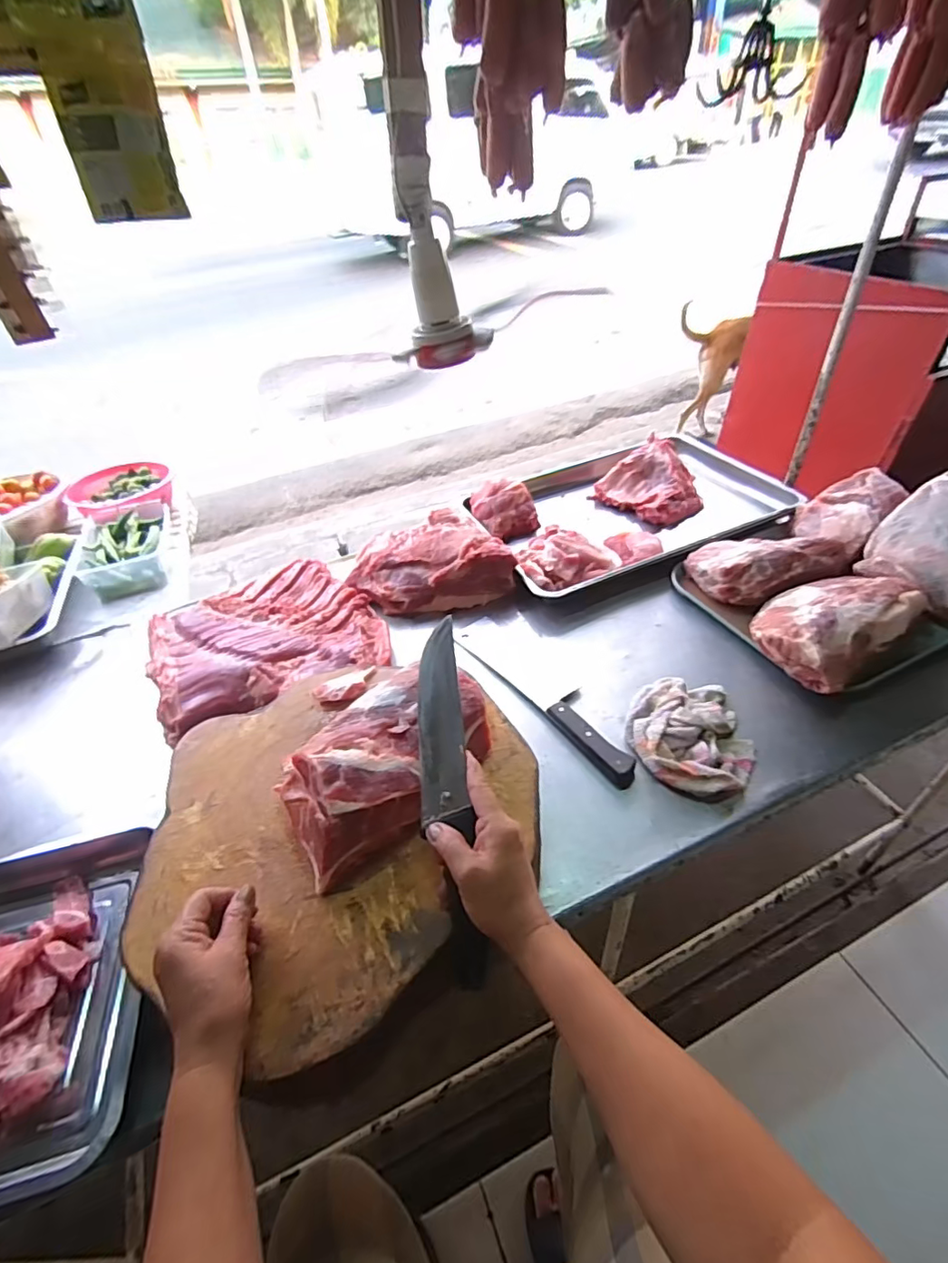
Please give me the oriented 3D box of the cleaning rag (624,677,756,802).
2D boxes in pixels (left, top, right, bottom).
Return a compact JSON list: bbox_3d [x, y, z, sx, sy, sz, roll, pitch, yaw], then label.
[{"bbox_3d":[0.279,0.125,0.701,0.155,0.040,0.176,15,46,20],"label":"cleaning rag"}]

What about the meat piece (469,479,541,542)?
[{"bbox_3d":[0.061,-0.251,1.105,0.128,0.077,0.113,-13,43,-10],"label":"meat piece"}]

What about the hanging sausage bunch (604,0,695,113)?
[{"bbox_3d":[0.196,-0.674,0.609,0.091,0.121,0.079,15,46,19],"label":"hanging sausage bunch"}]

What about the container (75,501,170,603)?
[{"bbox_3d":[-0.701,-0.165,1.104,0.159,0.066,0.233,-16,44,-13],"label":"container"}]

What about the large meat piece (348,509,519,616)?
[{"bbox_3d":[-0.083,-0.130,0.984,0.276,0.086,0.209,-12,43,-8],"label":"large meat piece"}]

